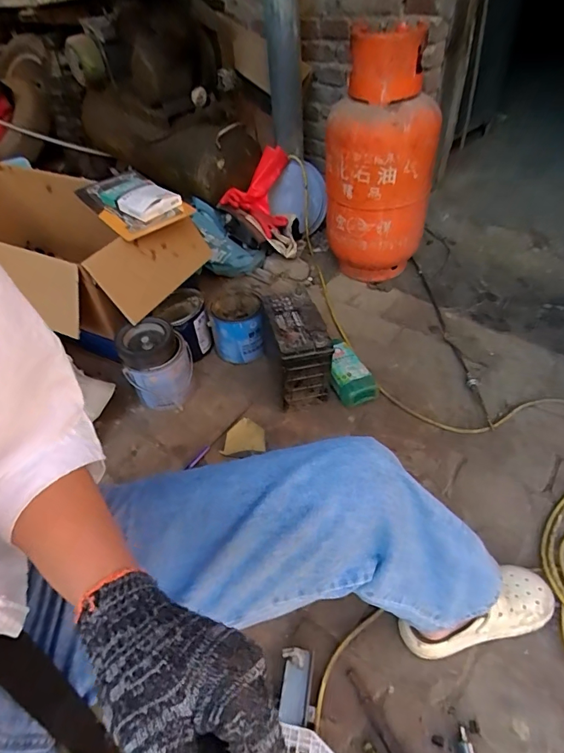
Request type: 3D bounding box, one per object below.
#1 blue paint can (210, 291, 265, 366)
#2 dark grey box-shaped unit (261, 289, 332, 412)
[{"bbox_3d":[-0.126,-0.145,1.233,0.140,0.156,0.175,-8,46,-2],"label":"blue paint can"},{"bbox_3d":[0.042,-0.064,1.119,0.123,0.212,0.229,-11,46,-5],"label":"dark grey box-shaped unit"}]

